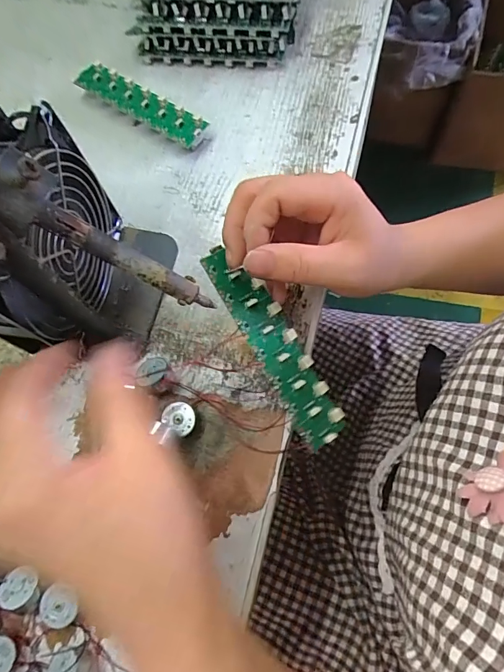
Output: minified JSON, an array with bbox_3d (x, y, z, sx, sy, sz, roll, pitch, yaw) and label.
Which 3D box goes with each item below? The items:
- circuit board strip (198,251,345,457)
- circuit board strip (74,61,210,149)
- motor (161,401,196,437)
[{"bbox_3d":[0.014,0.006,0.260,0.031,0.010,0.136,-33,94,-10],"label":"circuit board strip"},{"bbox_3d":[-0.099,-0.204,0.371,0.137,0.019,0.030,34,77,16],"label":"circuit board strip"},{"bbox_3d":[-0.048,0.056,0.281,0.020,0.012,0.023,-40,71,-8],"label":"motor"}]

